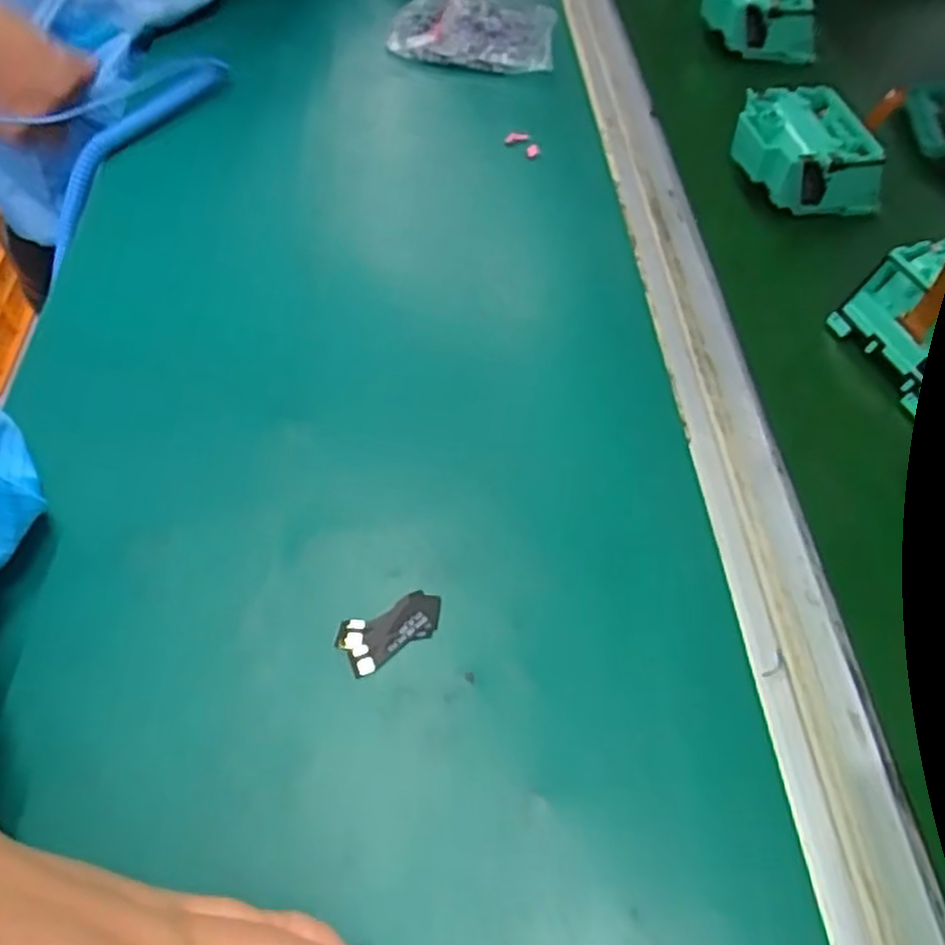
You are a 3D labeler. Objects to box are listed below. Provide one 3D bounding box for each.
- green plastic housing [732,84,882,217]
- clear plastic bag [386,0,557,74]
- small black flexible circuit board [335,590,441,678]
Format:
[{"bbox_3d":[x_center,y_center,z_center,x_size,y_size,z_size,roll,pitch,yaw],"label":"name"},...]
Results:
[{"bbox_3d":[0.200,-0.195,0.455,0.071,0.040,0.075,-5,54,-7],"label":"green plastic housing"},{"bbox_3d":[0.000,-0.327,0.545,0.118,0.023,0.086,6,50,3],"label":"clear plastic bag"},{"bbox_3d":[-0.030,0.056,0.272,0.039,0.004,0.021,-29,60,-22],"label":"small black flexible circuit board"}]

